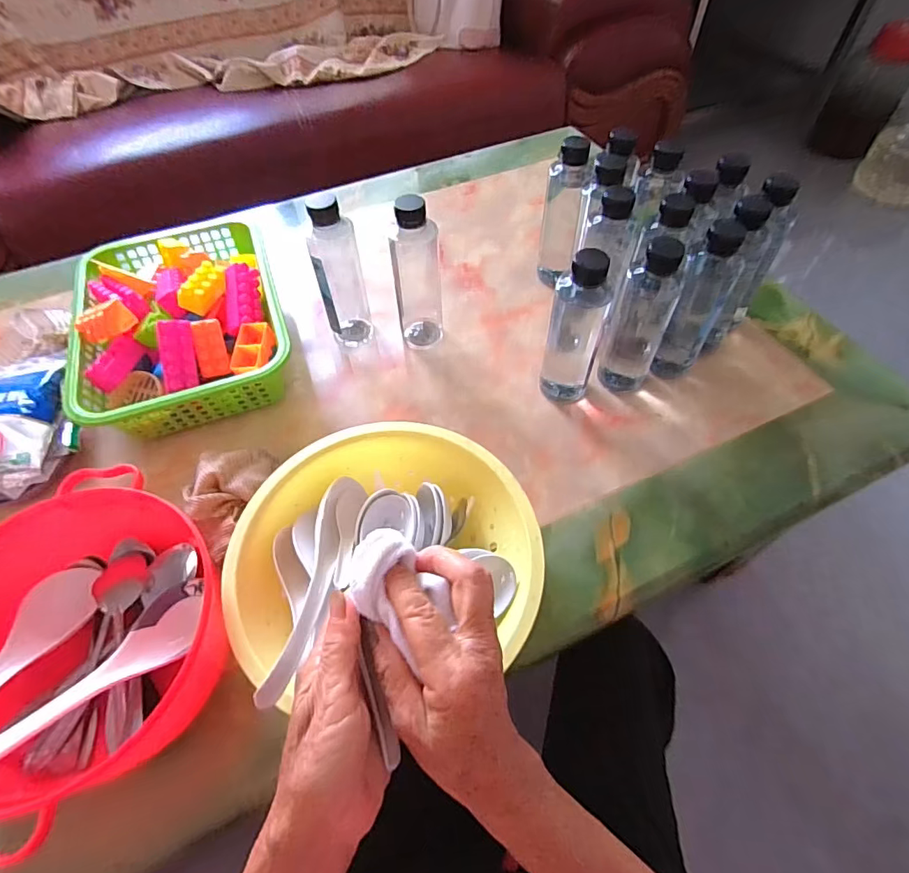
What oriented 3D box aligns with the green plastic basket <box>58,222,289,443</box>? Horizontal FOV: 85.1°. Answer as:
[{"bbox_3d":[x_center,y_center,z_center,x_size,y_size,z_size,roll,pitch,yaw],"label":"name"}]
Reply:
[{"bbox_3d":[-0.318,-0.142,0.583,0.218,0.082,0.287,-18,57,-10],"label":"green plastic basket"}]

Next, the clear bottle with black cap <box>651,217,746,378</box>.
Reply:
[{"bbox_3d":[0.254,-0.135,0.514,0.051,0.179,0.044,25,60,17],"label":"clear bottle with black cap"}]

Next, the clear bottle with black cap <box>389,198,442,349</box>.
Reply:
[{"bbox_3d":[-0.044,-0.185,0.566,0.053,0.179,0.052,-9,56,-4],"label":"clear bottle with black cap"}]

